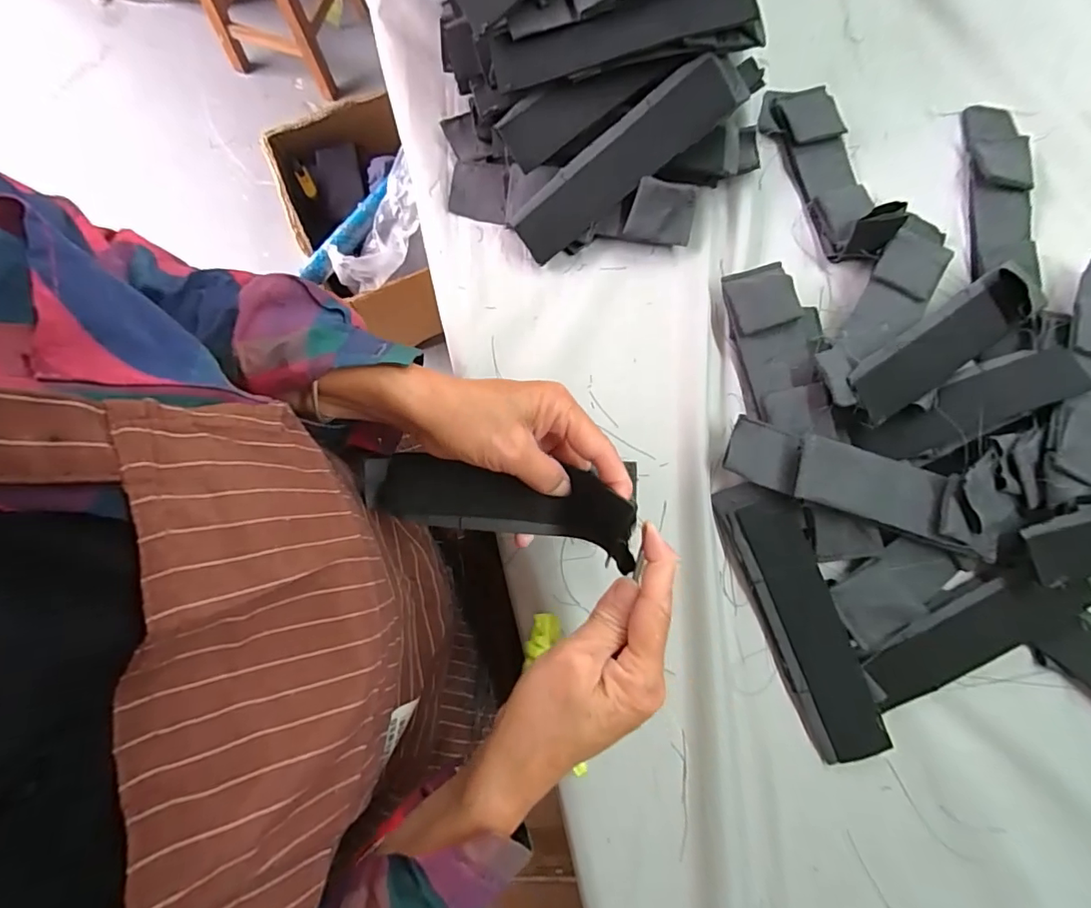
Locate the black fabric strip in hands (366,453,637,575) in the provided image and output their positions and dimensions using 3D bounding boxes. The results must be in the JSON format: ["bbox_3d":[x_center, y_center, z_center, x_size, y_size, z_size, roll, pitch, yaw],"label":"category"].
[{"bbox_3d":[-0.032,0.030,0.329,0.176,0.017,0.047,9,79,9],"label":"black fabric strip in hands"}]

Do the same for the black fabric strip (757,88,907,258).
[{"bbox_3d":[0.229,-0.237,0.420,0.061,0.044,0.170,-15,78,4],"label":"black fabric strip"}]

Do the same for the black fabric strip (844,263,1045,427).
[{"bbox_3d":[0.302,-0.084,0.383,0.184,0.012,0.046,-32,92,-12],"label":"black fabric strip"}]

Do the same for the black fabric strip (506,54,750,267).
[{"bbox_3d":[0.060,-0.227,0.399,0.193,0.008,0.045,-36,102,12],"label":"black fabric strip"}]

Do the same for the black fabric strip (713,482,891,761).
[{"bbox_3d":[0.181,0.115,0.367,0.052,0.021,0.196,-19,80,-3],"label":"black fabric strip"}]

